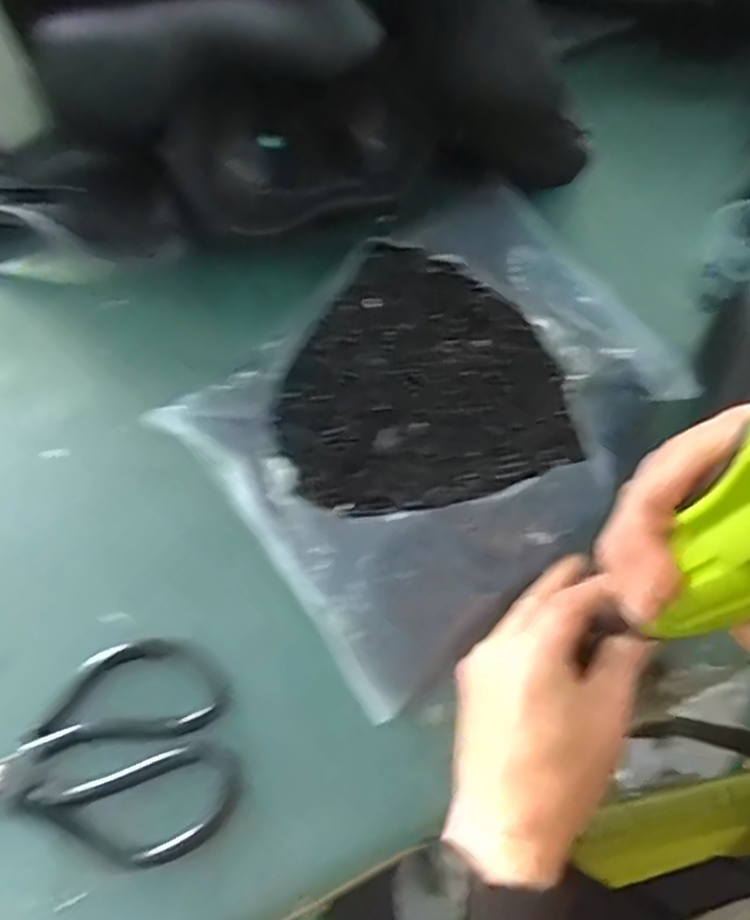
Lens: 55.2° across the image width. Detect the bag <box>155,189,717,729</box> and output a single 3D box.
[{"bbox_3d":[0.044,-0.037,0.429,0.275,0.037,0.224,-37,73,-13],"label":"bag"}]

